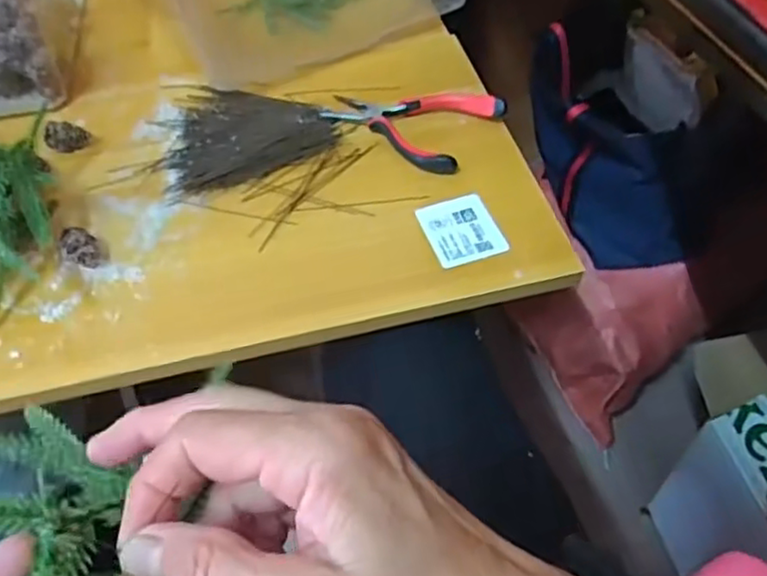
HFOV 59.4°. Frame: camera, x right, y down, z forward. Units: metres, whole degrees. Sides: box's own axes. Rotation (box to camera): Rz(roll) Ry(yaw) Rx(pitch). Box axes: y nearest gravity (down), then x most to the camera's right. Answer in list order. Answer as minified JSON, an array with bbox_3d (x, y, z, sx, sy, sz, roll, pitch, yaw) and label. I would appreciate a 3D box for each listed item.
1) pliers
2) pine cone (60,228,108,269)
[{"bbox_3d":[0.021,-0.142,0.543,0.126,0.016,0.084,28,59,22],"label":"pliers"},{"bbox_3d":[-0.206,-0.026,0.462,0.026,0.022,0.027,-33,58,-20],"label":"pine cone"}]

